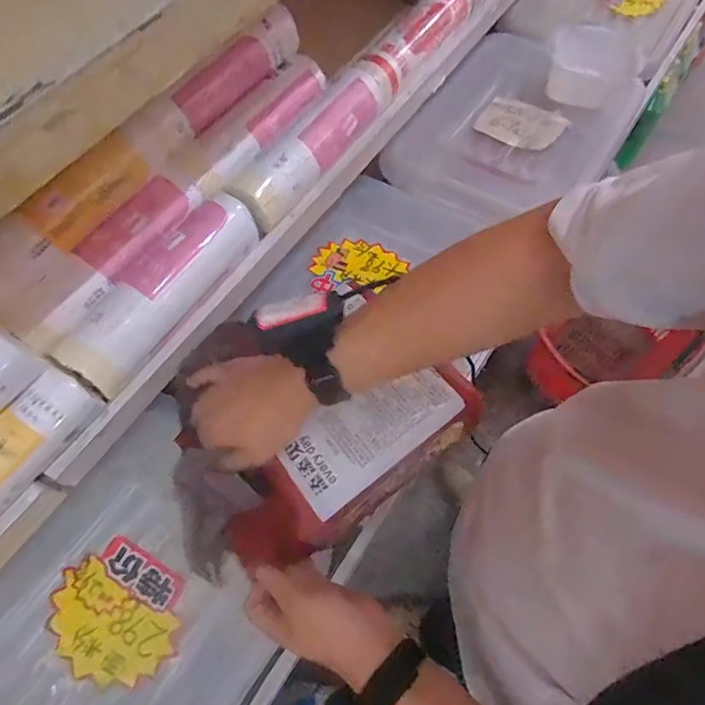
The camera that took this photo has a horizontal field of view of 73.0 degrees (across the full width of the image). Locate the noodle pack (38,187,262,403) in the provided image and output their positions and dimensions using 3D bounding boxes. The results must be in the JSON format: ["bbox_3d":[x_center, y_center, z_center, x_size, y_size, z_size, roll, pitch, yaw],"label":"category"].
[{"bbox_3d":[-0.199,-0.073,0.491,0.071,0.059,0.236,31,69,15],"label":"noodle pack"}]

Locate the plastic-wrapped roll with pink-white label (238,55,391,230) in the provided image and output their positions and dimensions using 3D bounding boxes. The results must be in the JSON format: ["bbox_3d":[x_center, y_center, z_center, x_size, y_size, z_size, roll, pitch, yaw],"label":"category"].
[{"bbox_3d":[-0.036,-0.258,0.573,0.050,0.060,0.260,28,68,14],"label":"plastic-wrapped roll with pink-white label"}]

